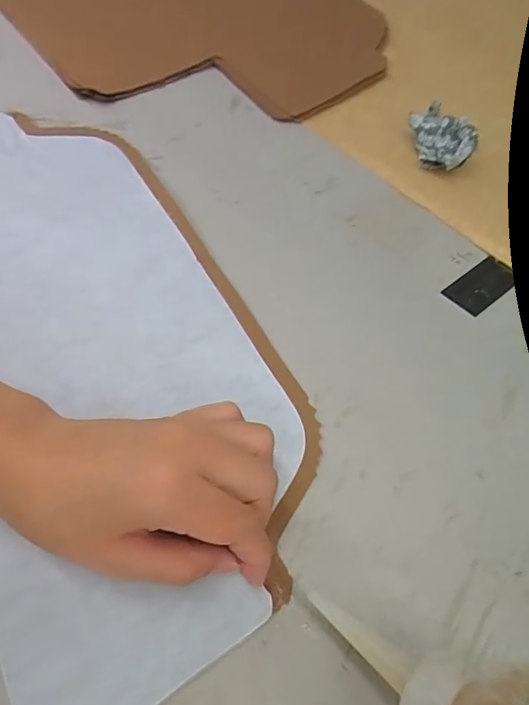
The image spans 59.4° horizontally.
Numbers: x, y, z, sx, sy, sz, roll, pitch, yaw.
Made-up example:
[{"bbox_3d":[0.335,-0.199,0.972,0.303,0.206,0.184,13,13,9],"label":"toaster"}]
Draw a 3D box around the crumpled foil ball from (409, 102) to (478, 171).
[{"bbox_3d":[0.145,-0.177,0.383,0.036,0.035,0.060,-7,62,-8],"label":"crumpled foil ball"}]

